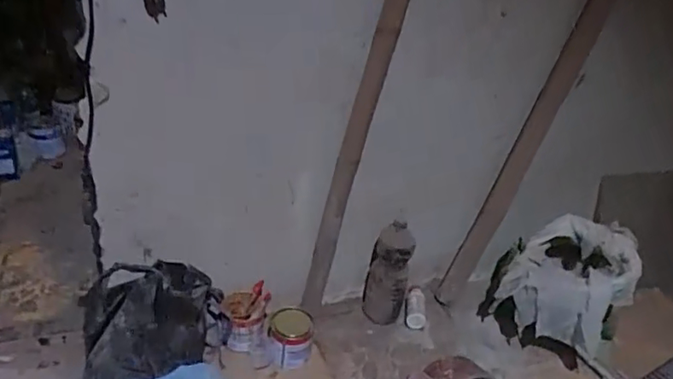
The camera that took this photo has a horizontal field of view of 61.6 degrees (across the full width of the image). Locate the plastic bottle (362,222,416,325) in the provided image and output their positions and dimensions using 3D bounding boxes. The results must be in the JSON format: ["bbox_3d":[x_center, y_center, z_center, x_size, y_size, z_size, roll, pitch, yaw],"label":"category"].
[{"bbox_3d":[0.137,0.230,1.508,0.105,0.283,0.086,10,30,5],"label":"plastic bottle"}]

